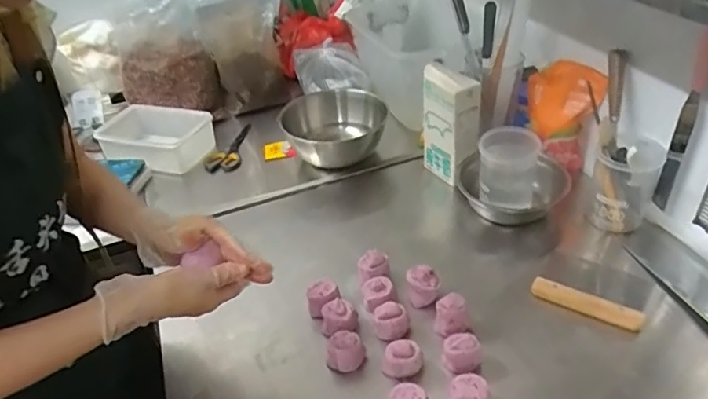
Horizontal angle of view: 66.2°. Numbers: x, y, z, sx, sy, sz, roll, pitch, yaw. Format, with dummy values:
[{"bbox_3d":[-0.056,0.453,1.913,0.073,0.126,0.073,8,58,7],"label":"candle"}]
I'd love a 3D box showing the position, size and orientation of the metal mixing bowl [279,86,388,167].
[{"bbox_3d":[-0.043,-0.148,1.134,0.197,0.118,0.197,-5,36,3],"label":"metal mixing bowl"}]

